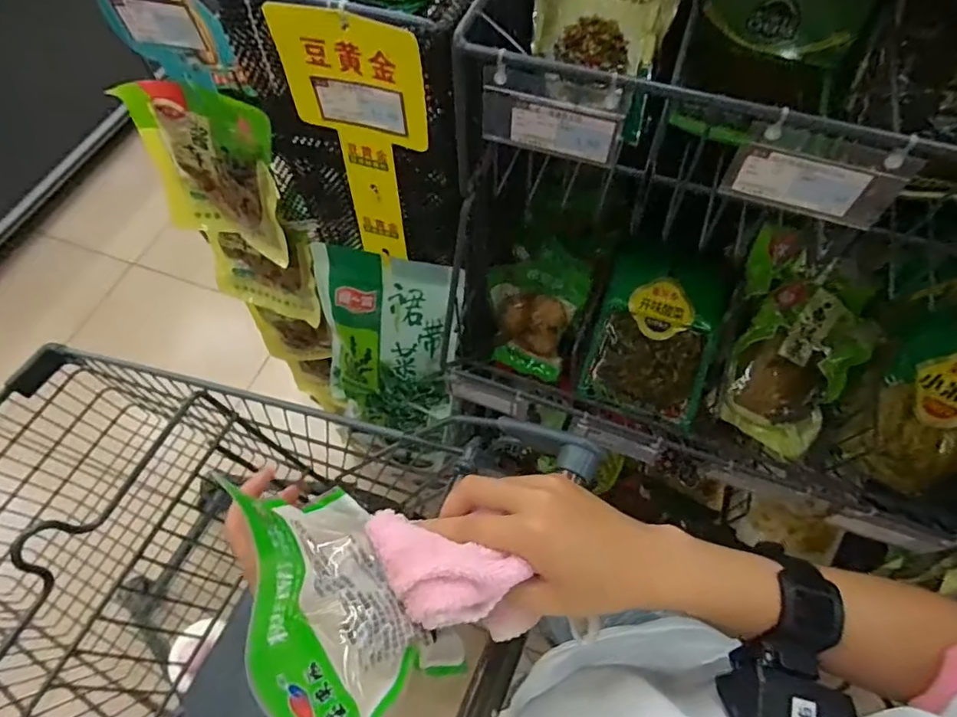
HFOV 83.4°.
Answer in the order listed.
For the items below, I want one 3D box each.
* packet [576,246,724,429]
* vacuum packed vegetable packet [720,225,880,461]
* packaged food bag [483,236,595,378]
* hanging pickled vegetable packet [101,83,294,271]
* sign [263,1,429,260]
[{"bbox_3d":[0.229,-0.033,0.697,0.148,0.028,0.211,15,85,6],"label":"packet"},{"bbox_3d":[0.398,-0.014,0.677,0.140,0.030,0.266,11,101,18],"label":"vacuum packed vegetable packet"},{"bbox_3d":[0.071,-0.068,0.715,0.123,0.174,0.029,21,26,13],"label":"packaged food bag"},{"bbox_3d":[-0.279,-0.194,0.571,0.152,0.191,0.025,19,53,7],"label":"hanging pickled vegetable packet"},{"bbox_3d":[-0.096,-0.177,0.475,0.115,0.243,0.008,16,60,10],"label":"sign"}]

